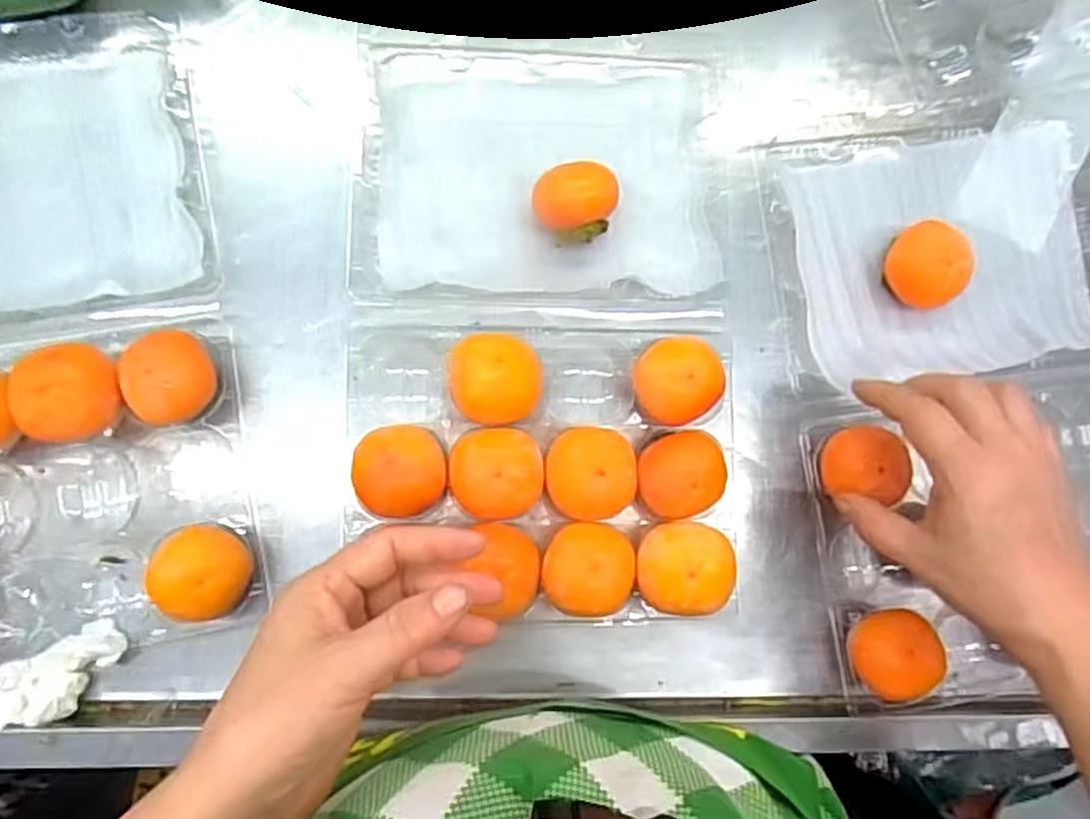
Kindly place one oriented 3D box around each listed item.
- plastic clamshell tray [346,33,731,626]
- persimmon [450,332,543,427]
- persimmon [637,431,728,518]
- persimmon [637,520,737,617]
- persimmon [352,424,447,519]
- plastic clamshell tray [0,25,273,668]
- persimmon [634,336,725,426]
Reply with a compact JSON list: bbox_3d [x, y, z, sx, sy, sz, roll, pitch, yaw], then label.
[{"bbox_3d":[0.000,-0.054,0.418,0.219,0.045,0.334,1,86,-4],"label":"plastic clamshell tray"},{"bbox_3d":[-0.028,-0.017,0.421,0.050,0.039,0.049,1,86,-4],"label":"persimmon"},{"bbox_3d":[0.077,0.037,0.428,0.049,0.049,0.045,0,86,-4],"label":"persimmon"},{"bbox_3d":[0.078,0.087,0.419,0.052,0.047,0.048,0,86,-4],"label":"persimmon"},{"bbox_3d":[-0.081,0.034,0.414,0.049,0.045,0.050,1,86,-4],"label":"persimmon"},{"bbox_3d":[-0.297,-0.037,0.395,0.236,0.045,0.343,-10,87,-4],"label":"plastic clamshell tray"},{"bbox_3d":[0.073,-0.017,0.427,0.056,0.039,0.047,-3,87,-4],"label":"persimmon"}]

